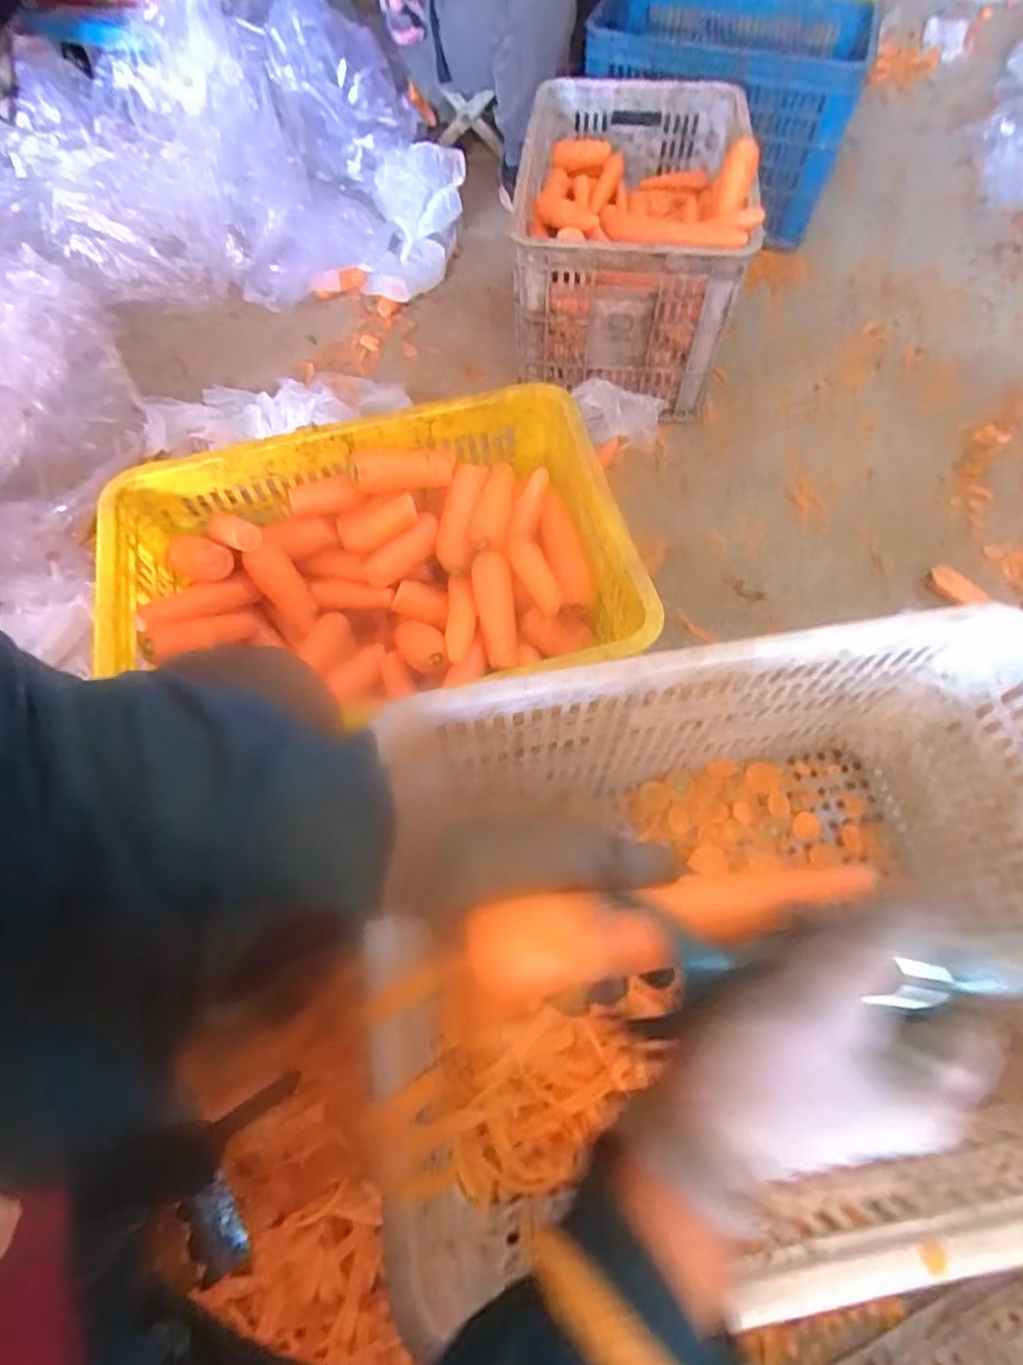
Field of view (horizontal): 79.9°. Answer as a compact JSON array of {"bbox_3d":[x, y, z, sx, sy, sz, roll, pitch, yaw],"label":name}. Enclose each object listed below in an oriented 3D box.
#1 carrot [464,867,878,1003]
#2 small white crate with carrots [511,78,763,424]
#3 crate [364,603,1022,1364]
[{"bbox_3d":[0.064,0.102,0.258,0.162,0.039,0.034,-13,63,3],"label":"carrot"},{"bbox_3d":[0.205,-0.791,1.089,0.360,0.251,0.549,7,64,6],"label":"small white crate with carrots"},{"bbox_3d":[0.225,0.224,0.578,0.585,0.331,0.420,-9,64,-2],"label":"crate"}]

